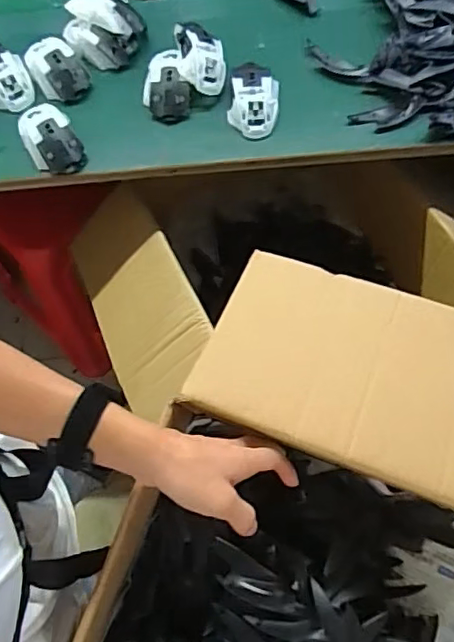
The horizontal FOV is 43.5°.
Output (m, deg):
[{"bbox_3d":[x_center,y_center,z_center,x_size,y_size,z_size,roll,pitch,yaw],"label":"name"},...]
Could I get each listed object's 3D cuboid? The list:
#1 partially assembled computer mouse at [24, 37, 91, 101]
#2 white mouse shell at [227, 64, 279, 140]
[{"bbox_3d":[-0.239,-0.355,0.798,0.069,0.037,0.104,-30,69,-14],"label":"partially assembled computer mouse"},{"bbox_3d":[0.037,-0.306,0.773,0.069,0.040,0.113,8,65,3],"label":"white mouse shell"}]

